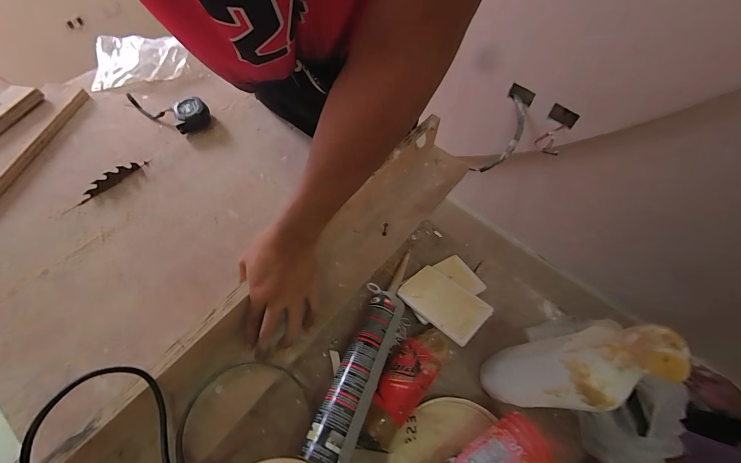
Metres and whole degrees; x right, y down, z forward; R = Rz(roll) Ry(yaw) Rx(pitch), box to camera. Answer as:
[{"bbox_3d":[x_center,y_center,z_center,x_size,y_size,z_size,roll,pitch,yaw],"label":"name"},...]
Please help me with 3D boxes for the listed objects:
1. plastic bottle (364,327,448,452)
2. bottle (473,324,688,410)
[{"bbox_3d":[0.045,0.196,0.421,0.061,0.050,0.151,36,66,16],"label":"plastic bottle"},{"bbox_3d":[0.193,0.145,0.336,0.069,0.253,0.073,-2,62,-4],"label":"bottle"}]

